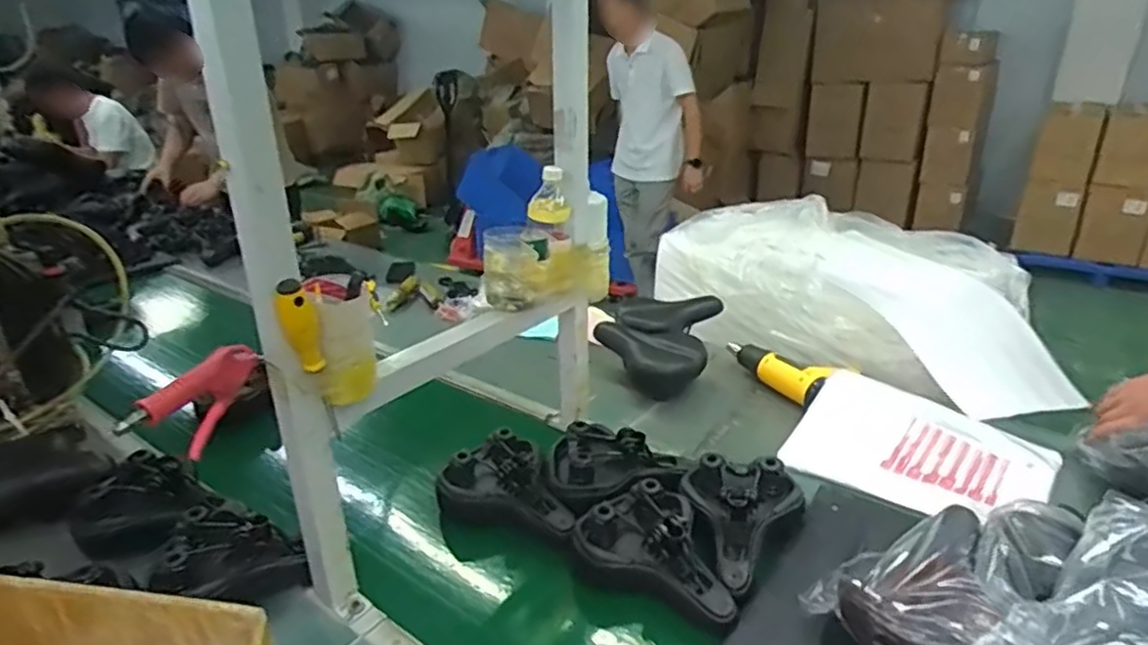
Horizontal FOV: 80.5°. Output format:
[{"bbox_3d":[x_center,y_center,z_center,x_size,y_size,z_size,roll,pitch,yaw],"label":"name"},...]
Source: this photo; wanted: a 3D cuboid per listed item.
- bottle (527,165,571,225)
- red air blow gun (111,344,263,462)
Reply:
[{"bbox_3d":[-0.040,-0.196,1.059,0.058,0.086,0.050,2,24,7],"label":"bottle"},{"bbox_3d":[-0.405,0.092,0.721,0.030,0.104,0.160,10,26,23],"label":"red air blow gun"}]

